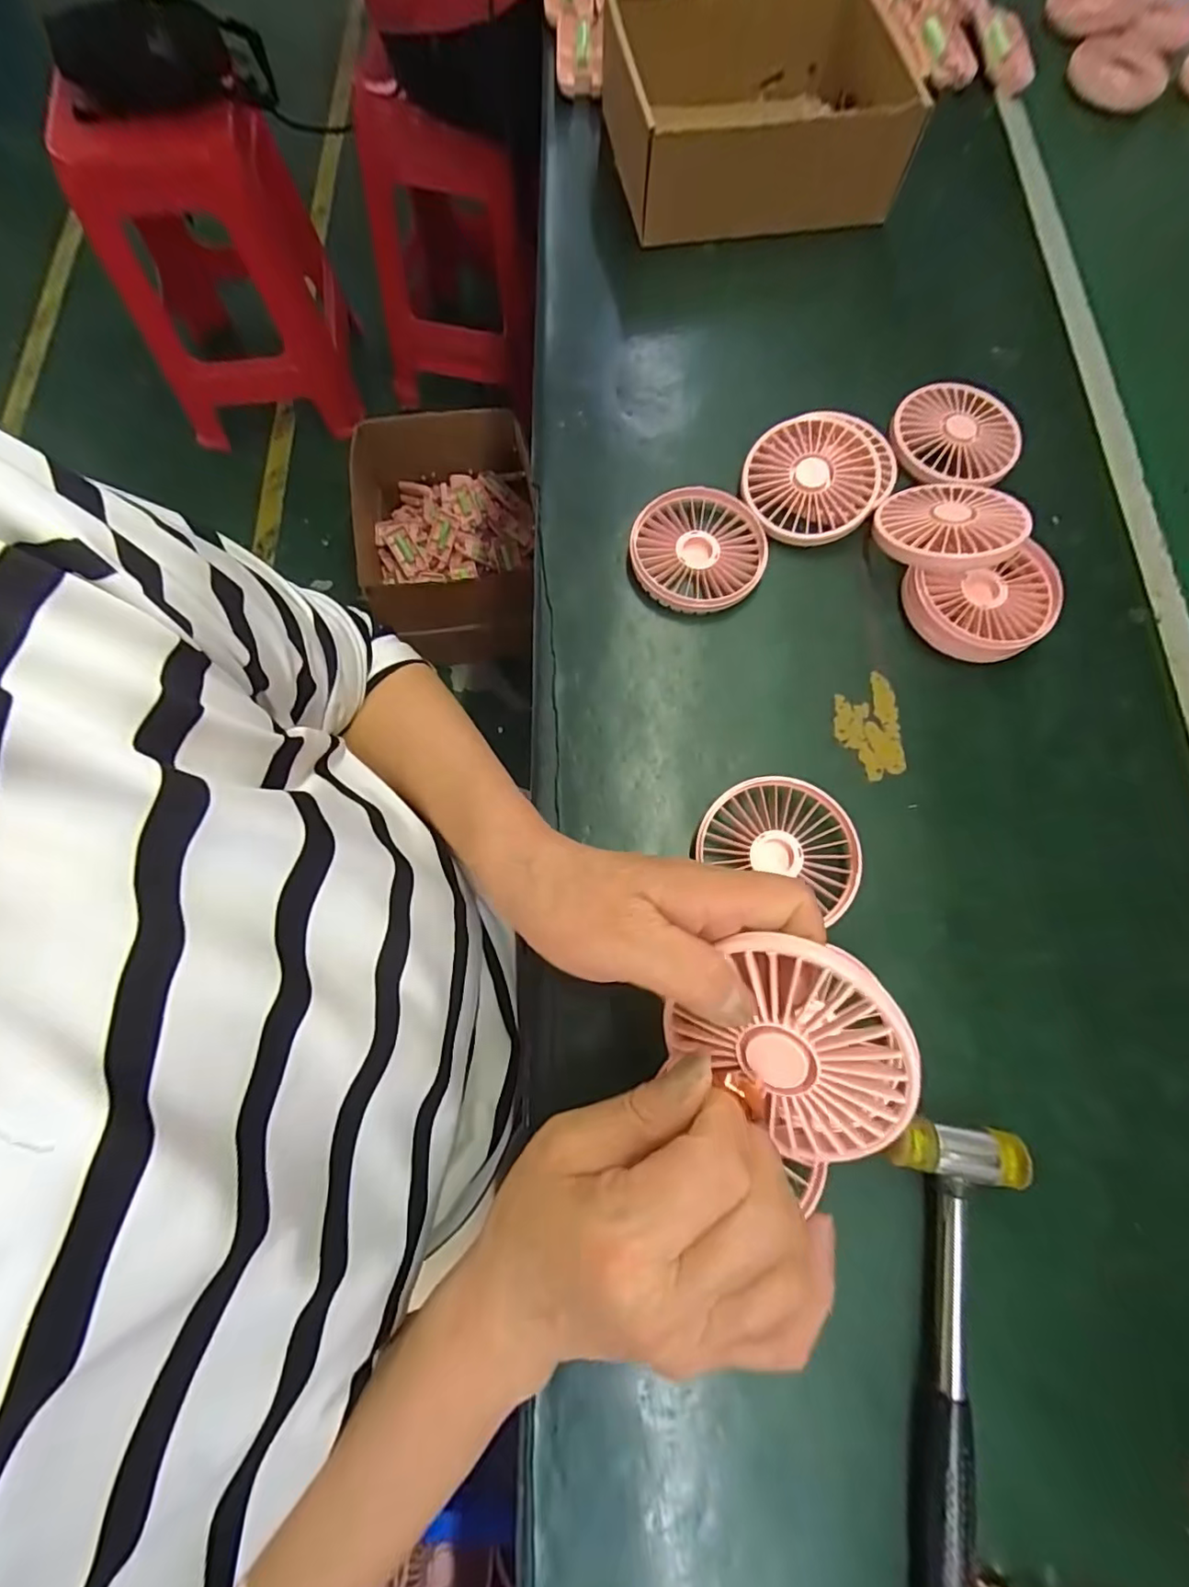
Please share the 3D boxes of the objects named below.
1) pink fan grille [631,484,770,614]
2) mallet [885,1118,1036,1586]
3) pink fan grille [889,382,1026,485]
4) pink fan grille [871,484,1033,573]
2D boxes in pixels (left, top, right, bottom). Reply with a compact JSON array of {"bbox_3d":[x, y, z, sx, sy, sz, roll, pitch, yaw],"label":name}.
[{"bbox_3d":[0.071,-0.165,0.388,0.087,0.012,0.089,0,75,-2],"label":"pink fan grille"},{"bbox_3d":[0.165,0.278,0.256,0.059,0.021,0.235,7,74,0],"label":"mallet"},{"bbox_3d":[0.257,-0.256,0.409,0.092,0.008,0.086,0,75,-2],"label":"pink fan grille"},{"bbox_3d":[0.231,-0.177,0.375,0.086,0.011,0.085,18,63,25],"label":"pink fan grille"}]

